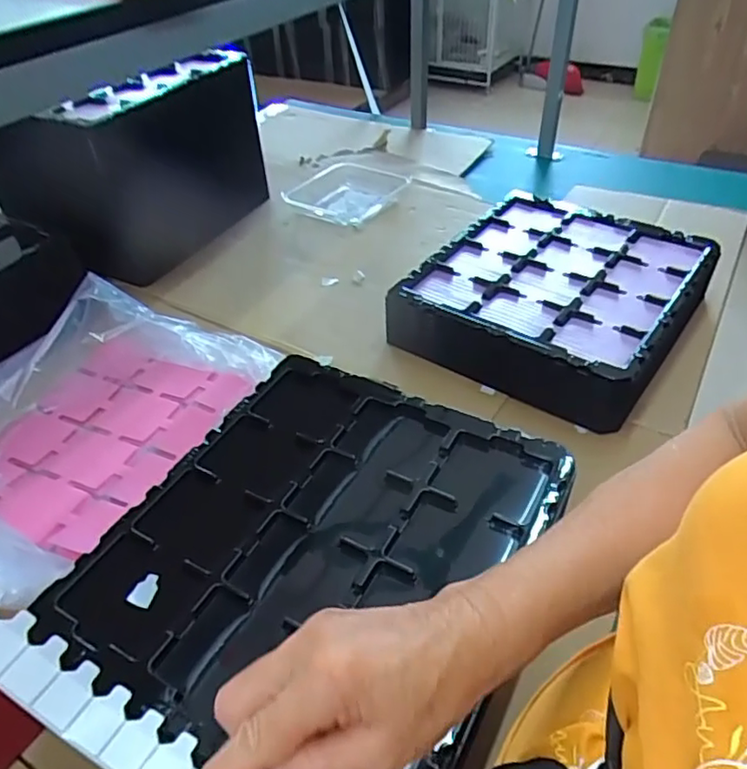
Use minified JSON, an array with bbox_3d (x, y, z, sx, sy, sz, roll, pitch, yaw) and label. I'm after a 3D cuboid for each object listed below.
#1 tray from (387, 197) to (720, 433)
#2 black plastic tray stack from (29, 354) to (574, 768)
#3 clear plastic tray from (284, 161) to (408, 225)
[{"bbox_3d":[0.263,-0.129,0.873,0.336,0.093,0.358,25,49,27],"label":"tray"},{"bbox_3d":[-0.044,0.165,0.560,0.325,0.111,0.360,19,47,22],"label":"black plastic tray stack"},{"bbox_3d":[-0.058,-0.390,1.208,0.197,0.032,0.207,20,47,23],"label":"clear plastic tray"}]

